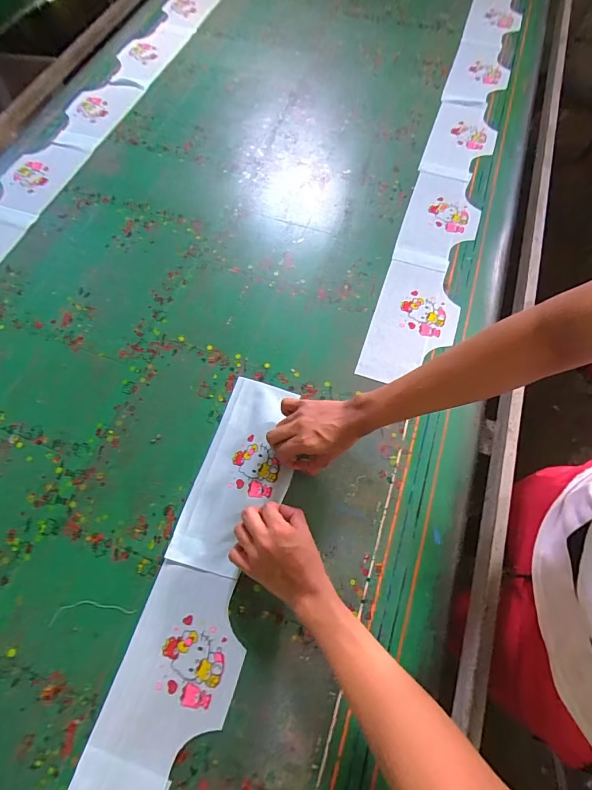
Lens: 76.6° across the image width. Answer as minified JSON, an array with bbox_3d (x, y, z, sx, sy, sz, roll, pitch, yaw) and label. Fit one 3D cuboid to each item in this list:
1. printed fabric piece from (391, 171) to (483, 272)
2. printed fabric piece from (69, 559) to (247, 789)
[{"bbox_3d":[0.311,-0.373,0.804,0.150,0.007,0.265,18,68,6],"label":"printed fabric piece"},{"bbox_3d":[-0.160,0.378,0.489,0.151,0.005,0.269,16,68,8],"label":"printed fabric piece"}]

